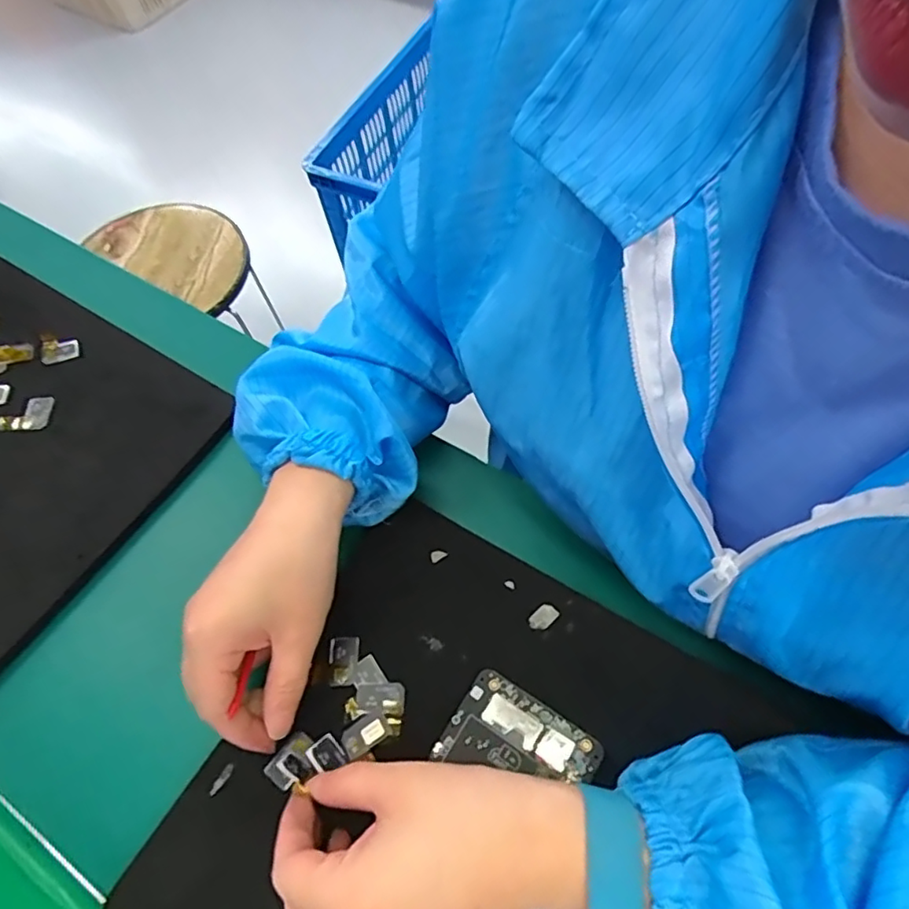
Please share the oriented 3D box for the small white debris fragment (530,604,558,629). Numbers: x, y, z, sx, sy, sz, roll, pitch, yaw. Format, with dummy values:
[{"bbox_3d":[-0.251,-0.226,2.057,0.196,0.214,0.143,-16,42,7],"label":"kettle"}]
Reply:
[{"bbox_3d":[0.050,0.092,0.335,0.017,0.004,0.011,-41,71,-19],"label":"small white debris fragment"}]

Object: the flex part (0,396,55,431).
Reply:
[{"bbox_3d":[-0.306,-0.028,0.421,0.039,0.004,0.024,-11,72,1],"label":"flex part"}]

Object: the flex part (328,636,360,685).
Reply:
[{"bbox_3d":[-0.062,0.113,0.325,0.016,0.004,0.025,1,60,3],"label":"flex part"}]

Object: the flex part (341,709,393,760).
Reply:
[{"bbox_3d":[-0.046,0.144,0.306,0.025,0.004,0.016,-30,64,-14],"label":"flex part"}]

